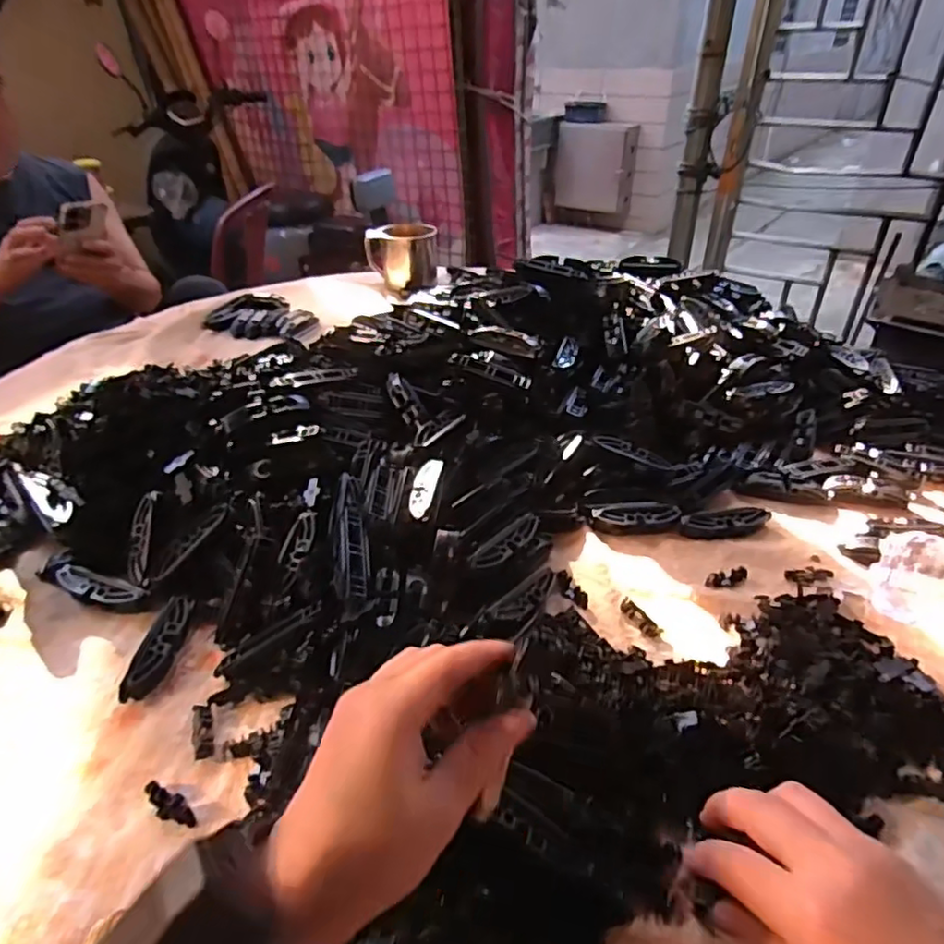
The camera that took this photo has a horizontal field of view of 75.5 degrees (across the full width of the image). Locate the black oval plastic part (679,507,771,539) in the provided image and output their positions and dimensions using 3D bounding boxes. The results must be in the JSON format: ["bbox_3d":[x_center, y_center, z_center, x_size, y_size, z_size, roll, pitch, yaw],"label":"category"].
[{"bbox_3d":[0.213,0.041,0.506,0.079,0.020,0.021,-7,37,-9],"label":"black oval plastic part"}]

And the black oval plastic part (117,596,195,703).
[{"bbox_3d":[-0.203,0.114,0.400,0.022,0.006,0.079,37,32,-22],"label":"black oval plastic part"}]

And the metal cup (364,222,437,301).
[{"bbox_3d":[-0.117,-0.356,1.015,0.118,0.091,0.099,-5,36,-4],"label":"metal cup"}]

